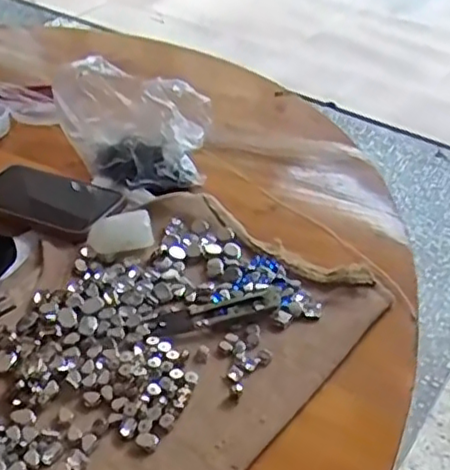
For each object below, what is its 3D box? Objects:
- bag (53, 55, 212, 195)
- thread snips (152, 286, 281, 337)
[{"bbox_3d":[-0.086,-0.100,0.612,0.130,0.108,0.076,11,42,11],"label":"bag"},{"bbox_3d":[-0.004,0.058,0.498,0.104,0.008,0.027,-12,43,-14],"label":"thread snips"}]

